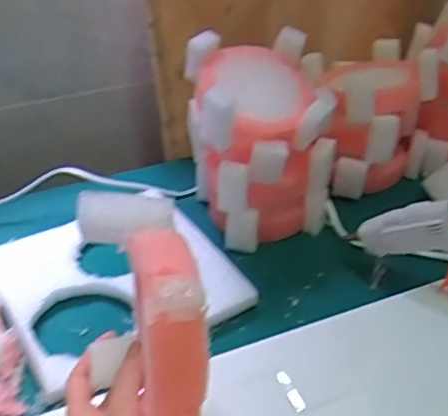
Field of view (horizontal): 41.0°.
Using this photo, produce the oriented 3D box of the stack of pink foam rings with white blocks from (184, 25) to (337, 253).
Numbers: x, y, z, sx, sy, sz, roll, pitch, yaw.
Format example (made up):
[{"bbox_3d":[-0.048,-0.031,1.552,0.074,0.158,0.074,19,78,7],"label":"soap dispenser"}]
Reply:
[{"bbox_3d":[0.035,-0.058,0.538,0.121,0.158,0.105,-3,36,-1],"label":"stack of pink foam rings with white blocks"}]

